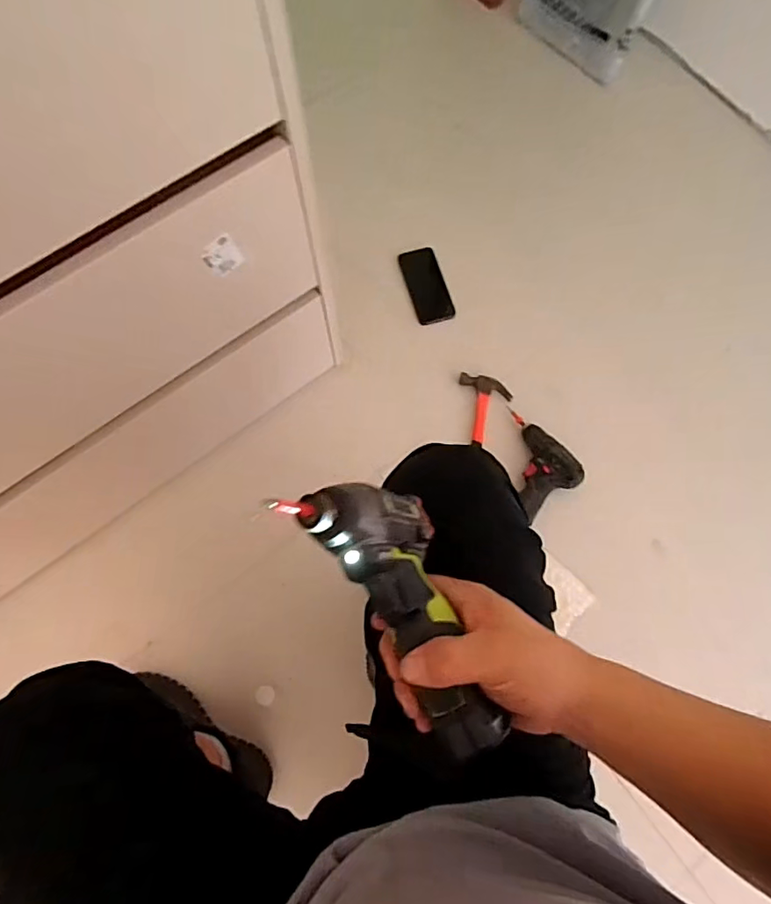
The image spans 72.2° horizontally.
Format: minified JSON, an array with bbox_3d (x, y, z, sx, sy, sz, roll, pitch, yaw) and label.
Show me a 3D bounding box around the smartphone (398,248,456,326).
[{"bbox_3d":[0.087,-0.360,1.137,0.080,0.007,0.189,-16,71,1],"label":"smartphone"}]

